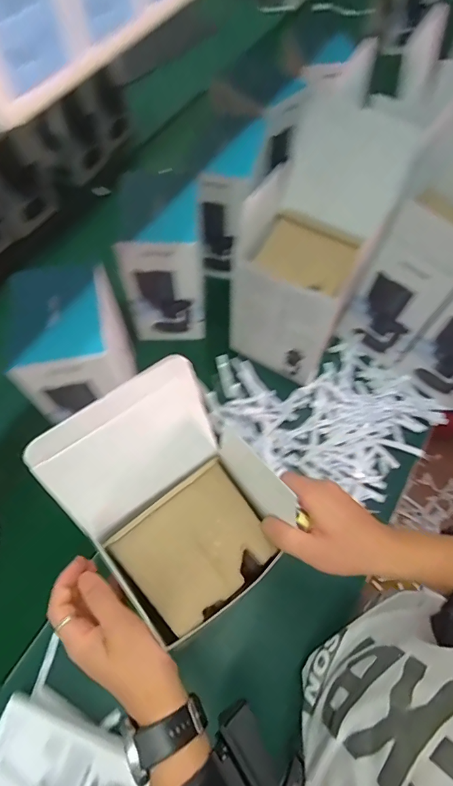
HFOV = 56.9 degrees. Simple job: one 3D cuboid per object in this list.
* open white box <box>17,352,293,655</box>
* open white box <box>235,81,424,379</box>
[{"bbox_3d":[-0.035,0.089,0.364,0.173,0.133,0.177,-34,69,-18],"label":"open white box"},{"bbox_3d":[0.106,-0.205,0.632,0.187,0.362,0.197,25,65,10],"label":"open white box"}]

